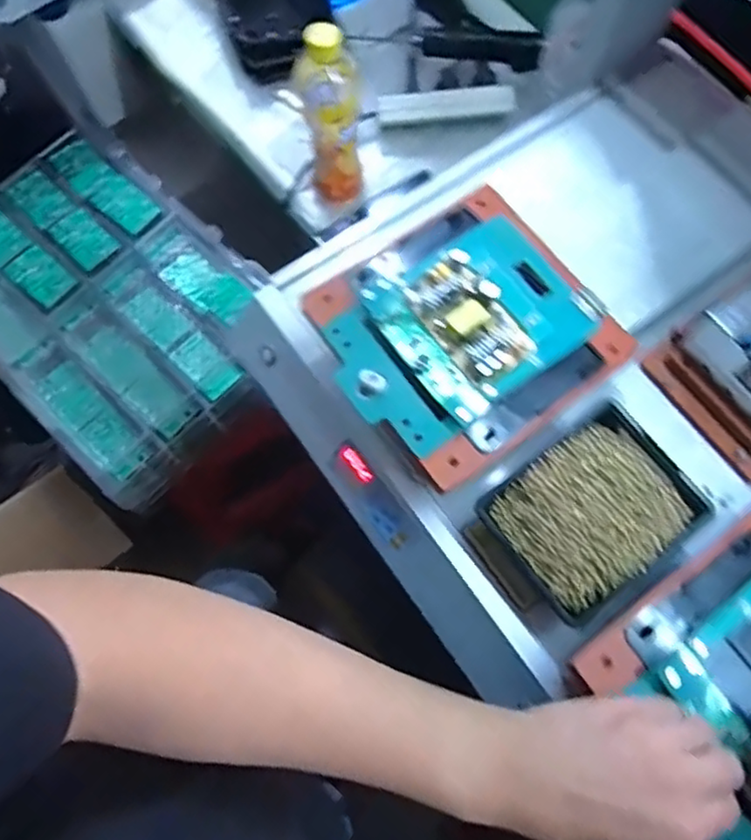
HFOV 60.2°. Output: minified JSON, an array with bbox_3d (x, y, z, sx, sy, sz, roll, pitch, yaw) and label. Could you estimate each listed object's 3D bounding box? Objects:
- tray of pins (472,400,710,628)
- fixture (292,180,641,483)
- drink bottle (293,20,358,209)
[{"bbox_3d":[0.165,0.069,0.492,0.133,0.032,0.114,-36,77,-11],"label":"tray of pins"},{"bbox_3d":[0.071,-0.076,0.512,0.206,0.035,0.191,-34,77,-11],"label":"fixture"},{"bbox_3d":[-0.051,-0.327,0.713,0.067,0.215,0.062,-5,73,-2],"label":"drink bottle"}]

